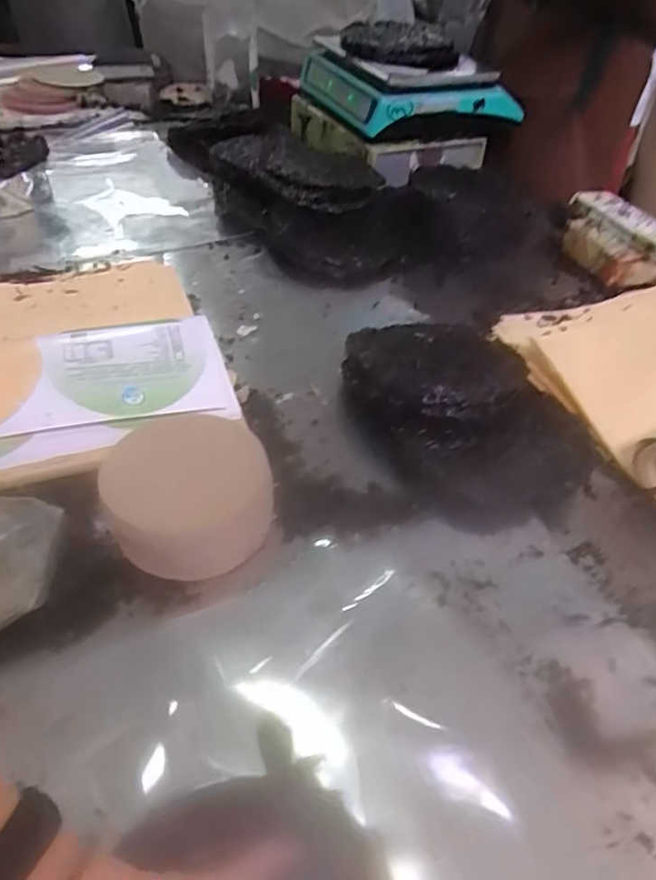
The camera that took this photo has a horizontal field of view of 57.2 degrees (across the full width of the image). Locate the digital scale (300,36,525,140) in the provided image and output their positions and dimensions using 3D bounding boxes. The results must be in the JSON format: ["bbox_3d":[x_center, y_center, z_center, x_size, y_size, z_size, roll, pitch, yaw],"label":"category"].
[{"bbox_3d":[0.150,-0.698,1.155,0.323,0.097,0.324,-12,47,-16],"label":"digital scale"}]

